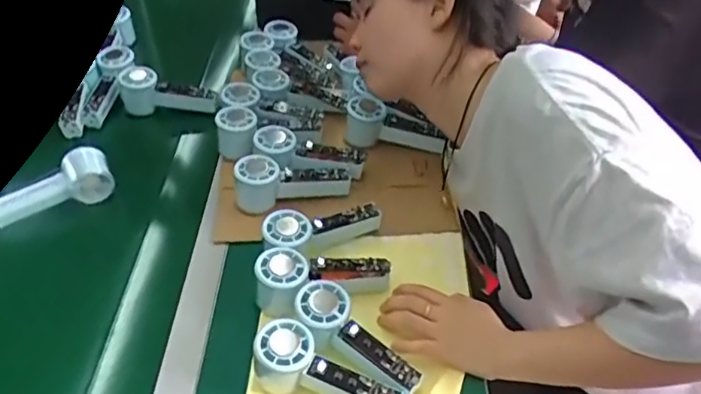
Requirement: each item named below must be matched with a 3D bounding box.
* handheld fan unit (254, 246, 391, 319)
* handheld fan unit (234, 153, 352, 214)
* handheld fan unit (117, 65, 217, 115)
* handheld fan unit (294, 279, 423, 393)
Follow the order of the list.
[{"bbox_3d":[-0.032,0.088,0.677,0.147,0.055,0.060,-10,44,-13],"label":"handheld fan unit"},{"bbox_3d":[-0.076,-0.019,0.791,0.150,0.060,0.055,-3,43,-6],"label":"handheld fan unit"},{"bbox_3d":[-0.292,-0.162,0.931,0.171,0.061,0.067,17,45,15],"label":"handheld fan unit"},{"bbox_3d":[0.003,0.151,0.616,0.152,0.045,0.058,36,51,15],"label":"handheld fan unit"}]

